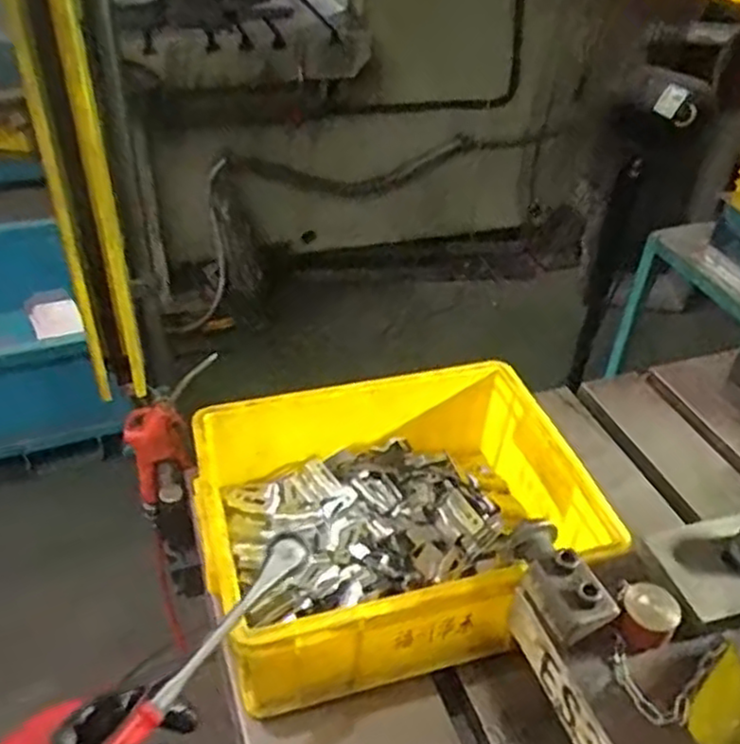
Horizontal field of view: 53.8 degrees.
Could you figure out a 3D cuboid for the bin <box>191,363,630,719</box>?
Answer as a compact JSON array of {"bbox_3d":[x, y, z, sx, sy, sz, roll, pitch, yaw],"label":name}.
[{"bbox_3d":[0.022,0.138,0.689,0.347,0.122,0.257,-9,40,-15],"label":"bin"}]

